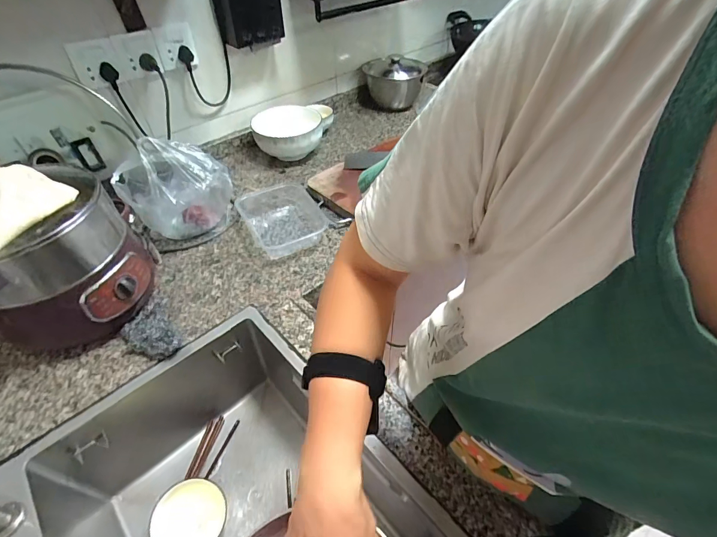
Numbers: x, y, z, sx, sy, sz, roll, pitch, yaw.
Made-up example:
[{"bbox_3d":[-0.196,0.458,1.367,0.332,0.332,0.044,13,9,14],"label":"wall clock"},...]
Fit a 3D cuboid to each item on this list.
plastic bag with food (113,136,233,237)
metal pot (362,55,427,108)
[{"bbox_3d":[-0.363,-0.151,0.755,0.189,0.208,0.104,-14,47,-12],"label":"plastic bag with food"},{"bbox_3d":[0.121,-0.626,1.262,0.210,0.152,0.186,4,46,5],"label":"metal pot"}]

